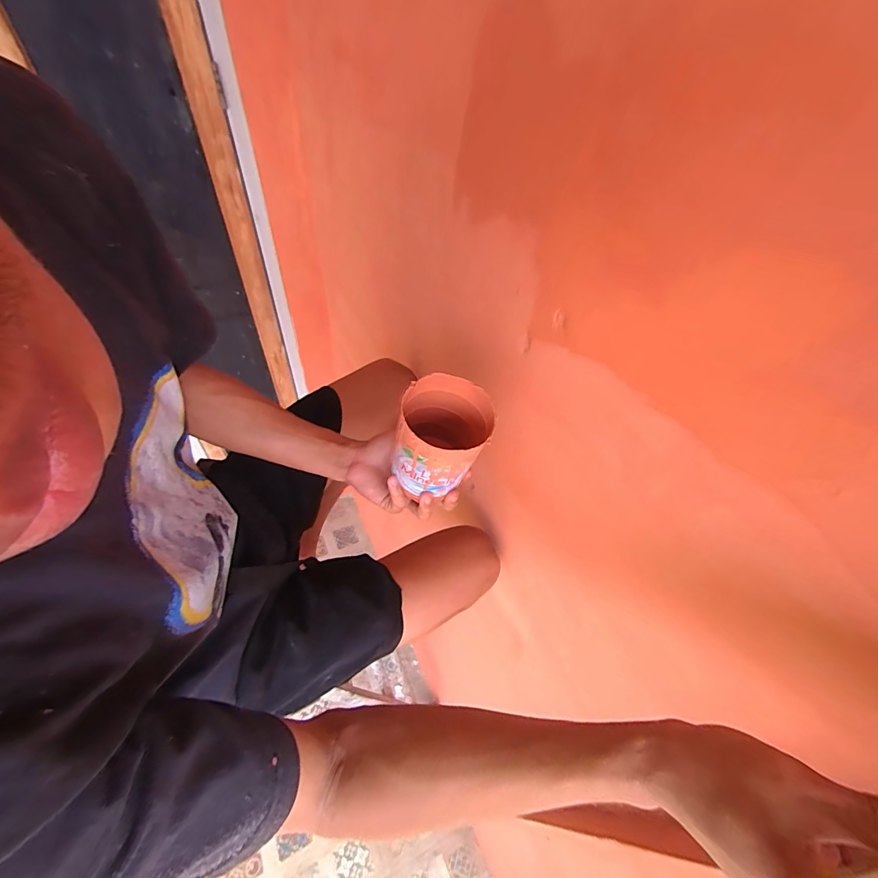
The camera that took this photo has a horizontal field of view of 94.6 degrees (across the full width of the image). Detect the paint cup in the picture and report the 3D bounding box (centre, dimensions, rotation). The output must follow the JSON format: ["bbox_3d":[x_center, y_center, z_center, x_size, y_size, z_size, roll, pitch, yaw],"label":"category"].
[{"bbox_3d":[0.004,0.002,0.401,0.084,0.103,0.081,3,47,-4],"label":"paint cup"}]

